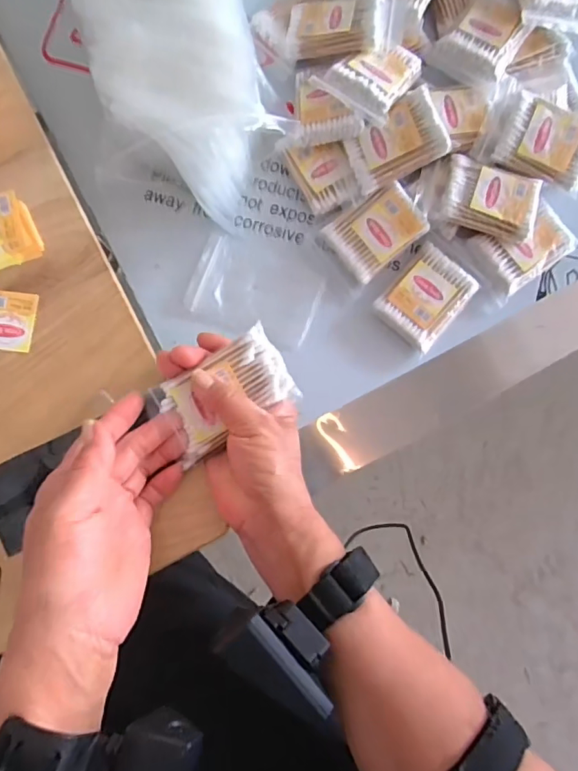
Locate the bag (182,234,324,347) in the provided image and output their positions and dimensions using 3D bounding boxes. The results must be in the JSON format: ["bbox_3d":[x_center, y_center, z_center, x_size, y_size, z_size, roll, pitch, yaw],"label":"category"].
[{"bbox_3d":[-0.026,-0.082,0.428,0.103,0.004,0.072,18,83,2],"label":"bag"}]

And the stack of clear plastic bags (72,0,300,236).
[{"bbox_3d":[-0.094,-0.271,0.411,0.137,0.078,0.290,-16,83,-2],"label":"stack of clear plastic bags"}]

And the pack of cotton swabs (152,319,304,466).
[{"bbox_3d":[-0.043,0.006,0.344,0.089,0.015,0.056,-32,86,-6],"label":"pack of cotton swabs"}]

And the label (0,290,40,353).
[{"bbox_3d":[-0.202,-0.047,0.364,0.039,0.004,0.043,6,83,0],"label":"label"}]

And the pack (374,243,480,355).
[{"bbox_3d":[0.112,-0.071,0.421,0.054,0.017,0.074,40,84,4],"label":"pack"}]

